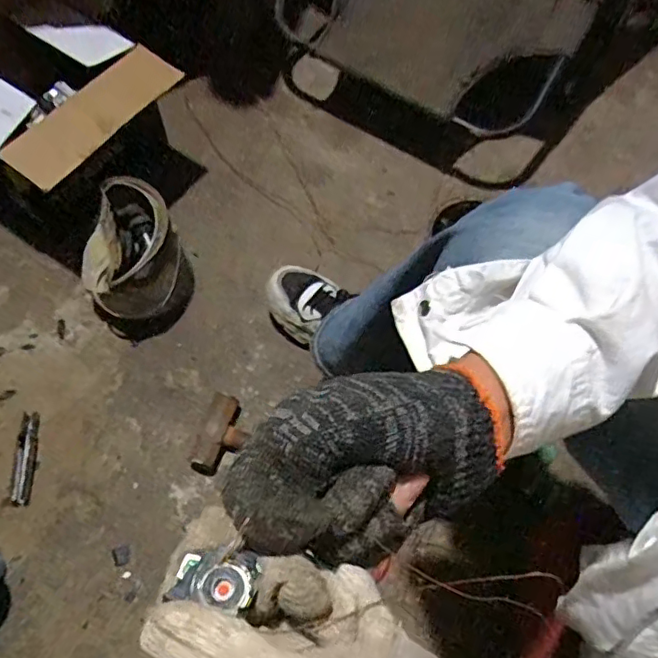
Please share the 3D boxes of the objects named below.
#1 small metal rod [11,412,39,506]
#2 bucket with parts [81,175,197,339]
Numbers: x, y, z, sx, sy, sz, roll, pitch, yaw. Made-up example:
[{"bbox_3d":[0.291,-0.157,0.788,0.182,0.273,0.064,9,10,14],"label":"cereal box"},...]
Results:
[{"bbox_3d":[-0.416,0.176,0.764,0.026,0.017,0.122,-5,65,-4],"label":"small metal rod"},{"bbox_3d":[-0.283,-0.102,0.818,0.154,0.149,0.172,-31,69,-15],"label":"bucket with parts"}]

